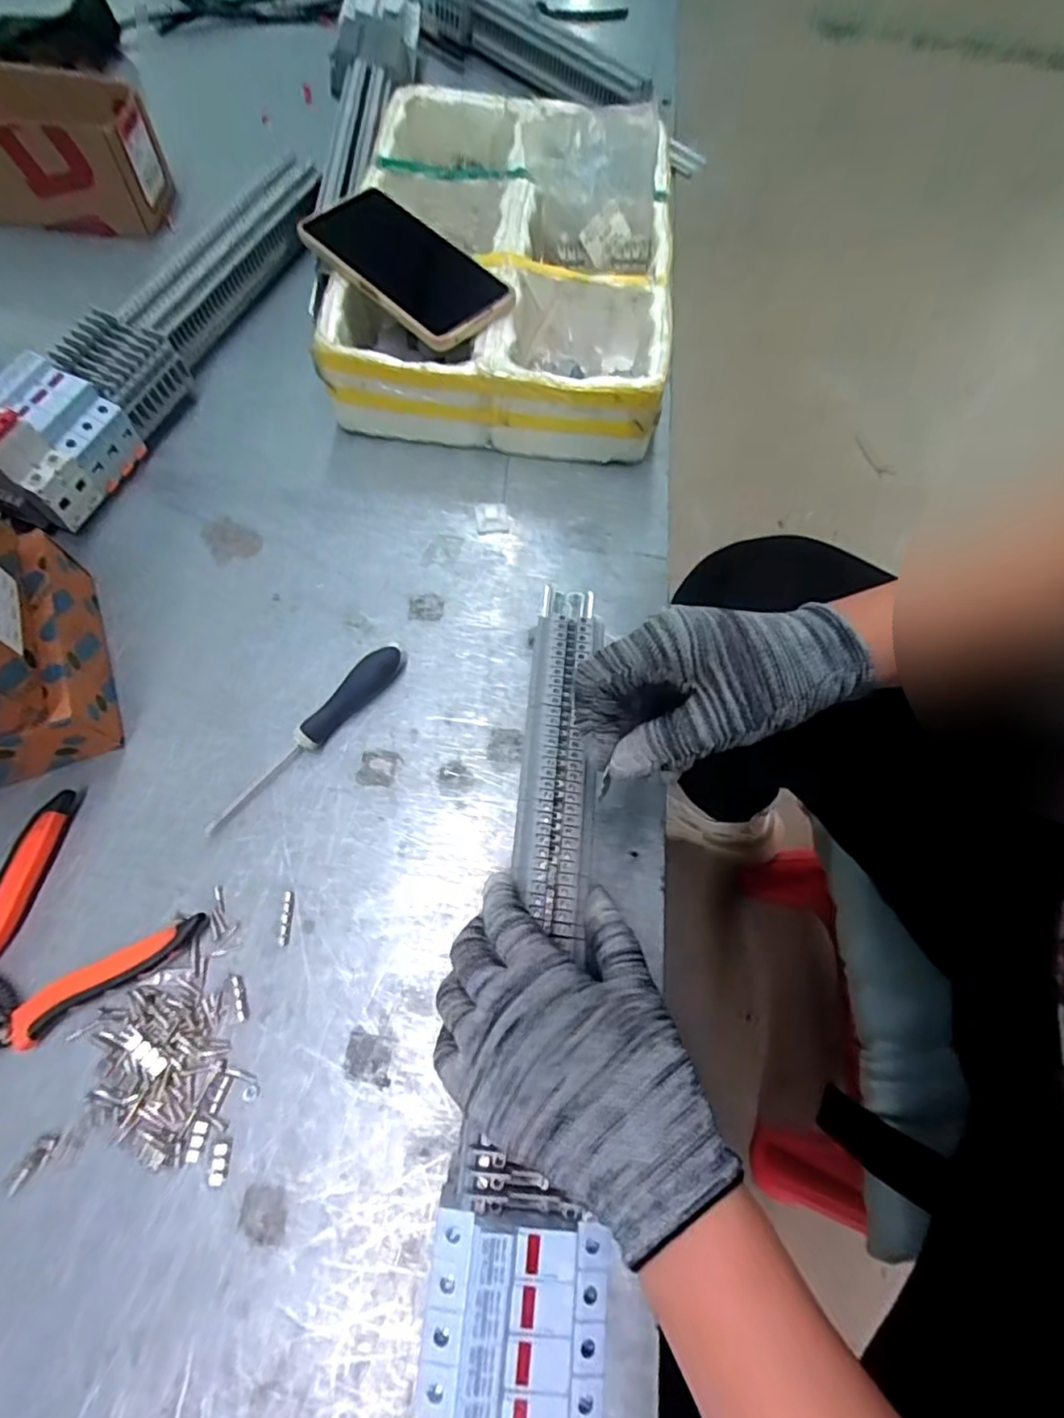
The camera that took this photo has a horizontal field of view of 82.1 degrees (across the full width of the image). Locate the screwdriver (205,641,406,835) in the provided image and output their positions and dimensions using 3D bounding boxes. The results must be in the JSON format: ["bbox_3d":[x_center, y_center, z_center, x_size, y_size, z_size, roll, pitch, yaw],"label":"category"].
[{"bbox_3d":[-0.139,0.015,0.387,0.016,0.021,0.161,38,71,13],"label":"screwdriver"}]

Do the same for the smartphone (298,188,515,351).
[{"bbox_3d":[-0.093,-0.331,0.452,0.078,0.014,0.173,-43,78,-15],"label":"smartphone"}]

